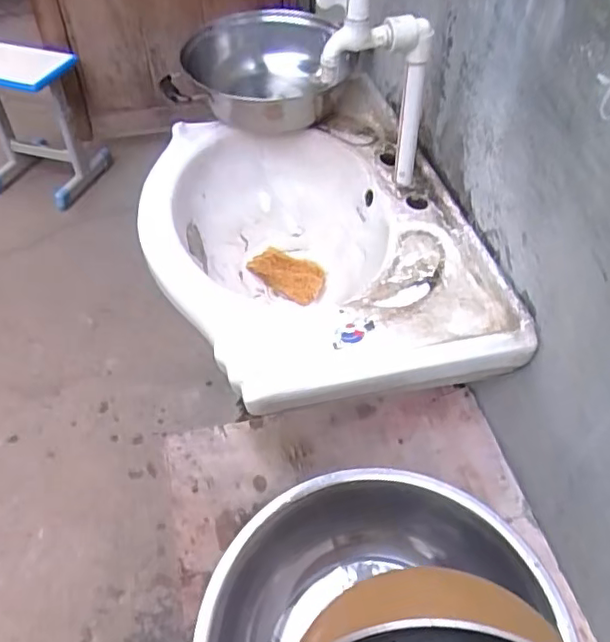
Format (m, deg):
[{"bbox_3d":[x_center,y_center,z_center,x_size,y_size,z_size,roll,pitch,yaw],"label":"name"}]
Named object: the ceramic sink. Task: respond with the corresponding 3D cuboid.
[{"bbox_3d":[-0.011,-0.096,0.831,0.380,0.159,0.544,-12,48,-11],"label":"ceramic sink"}]

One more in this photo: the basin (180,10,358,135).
[{"bbox_3d":[-0.059,-0.390,0.943,0.255,0.108,0.260,-2,47,-2],"label":"basin"}]

